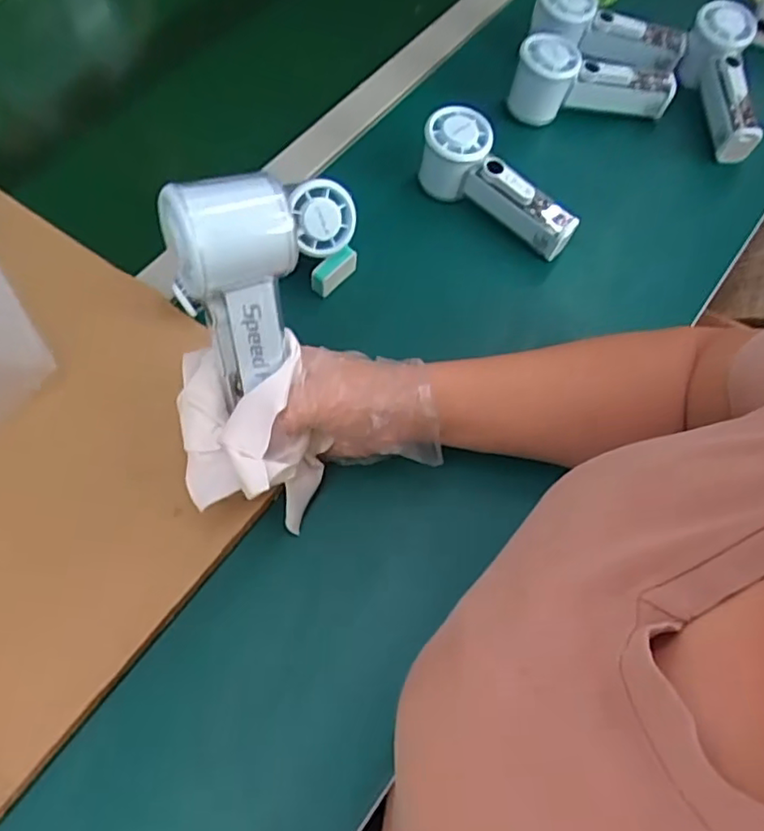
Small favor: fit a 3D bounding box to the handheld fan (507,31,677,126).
[{"bbox_3d":[0.201,-0.332,0.622,0.155,0.059,0.067,-5,65,-4],"label":"handheld fan"}]

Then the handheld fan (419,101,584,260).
[{"bbox_3d":[0.097,-0.196,0.559,0.155,0.064,0.053,41,69,2],"label":"handheld fan"}]

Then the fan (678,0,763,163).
[{"bbox_3d":[0.335,-0.319,0.626,0.055,0.055,0.148,-2,78,-2],"label":"fan"}]

